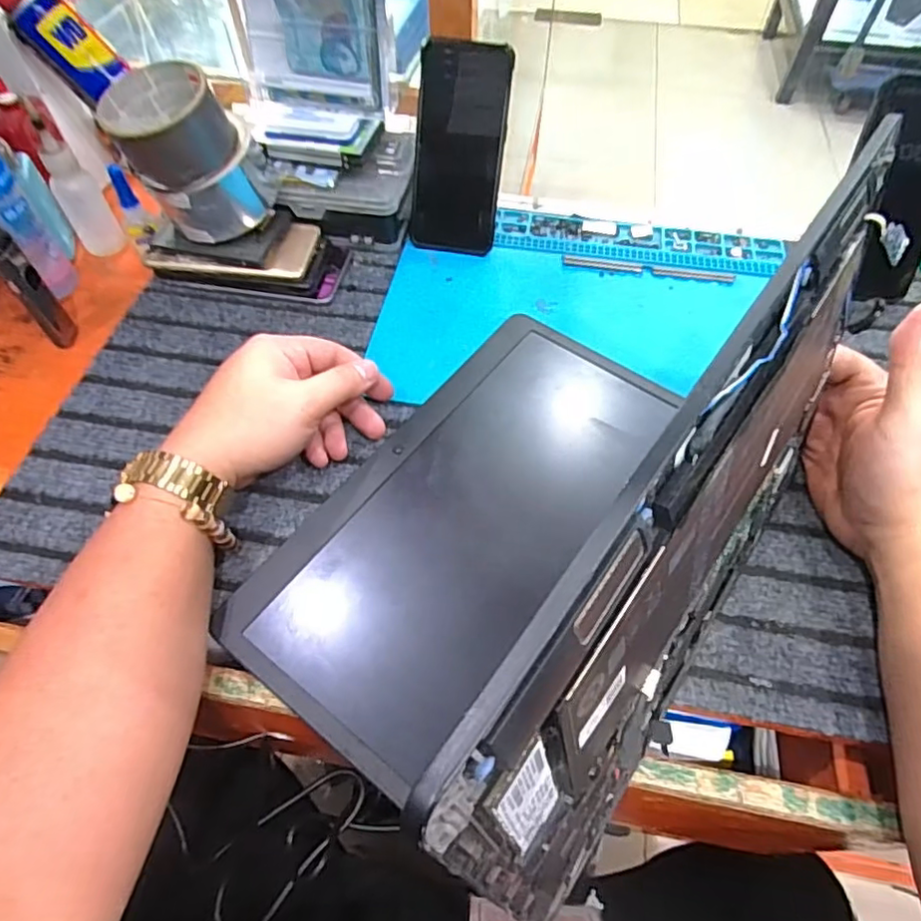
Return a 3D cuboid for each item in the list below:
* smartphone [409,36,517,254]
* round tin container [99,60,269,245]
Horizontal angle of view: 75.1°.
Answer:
[{"bbox_3d":[-0.001,-0.264,0.515,0.076,0.159,0.010,10,25,7],"label":"smartphone"},{"bbox_3d":[-0.215,-0.240,0.475,0.088,0.102,0.084,0,55,0],"label":"round tin container"}]

